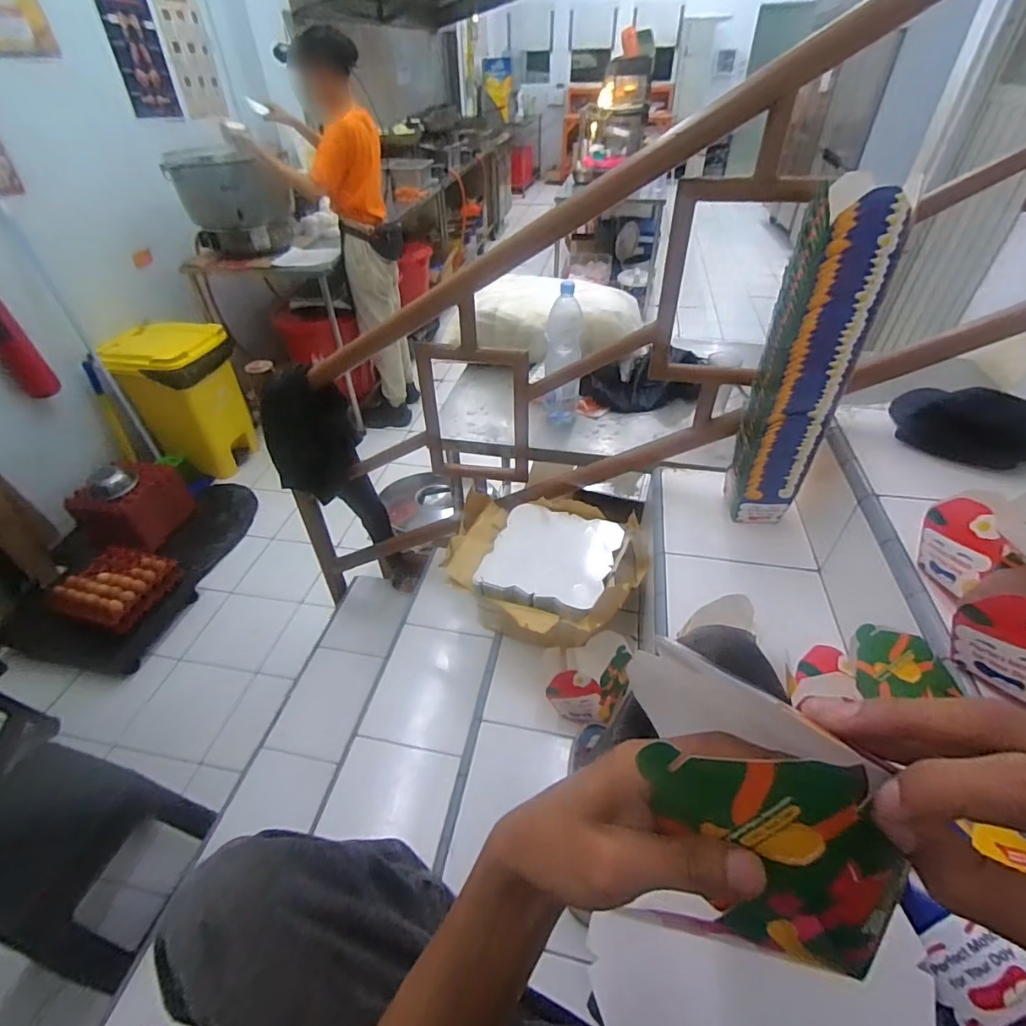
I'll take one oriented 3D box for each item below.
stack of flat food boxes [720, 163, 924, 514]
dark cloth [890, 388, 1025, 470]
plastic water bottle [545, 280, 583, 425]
[{"bbox_3d":[0.460,-0.201,0.824,0.128,0.559,0.077,21,46,23],"label":"stack of flat food boxes"},{"bbox_3d":[0.772,-0.158,0.871,0.063,0.111,0.228,-30,49,-28],"label":"dark cloth"},{"bbox_3d":[0.121,-0.369,1.231,0.089,0.319,0.080,3,42,4],"label":"plastic water bottle"}]

